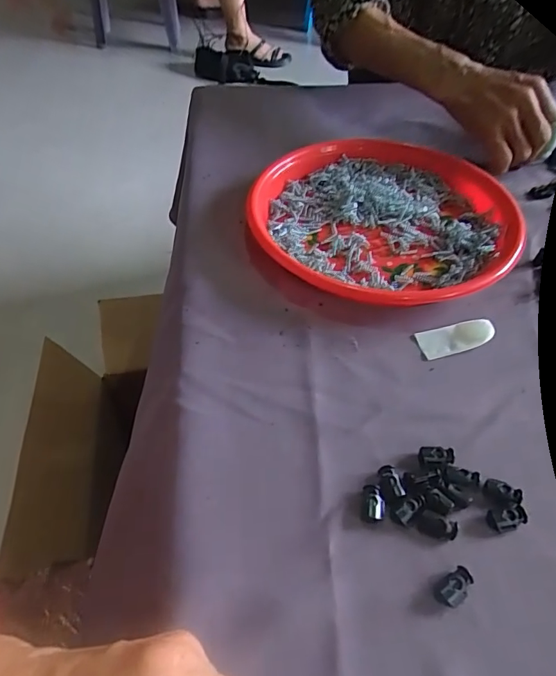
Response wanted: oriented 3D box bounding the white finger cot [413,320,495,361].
[{"bbox_3d":[0.132,-0.002,0.360,0.054,0.012,0.023,-10,50,-10],"label":"white finger cot"}]

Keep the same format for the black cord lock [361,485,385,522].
[{"bbox_3d":[0.056,0.096,0.282,0.013,0.006,0.020,8,49,5],"label":"black cord lock"}]

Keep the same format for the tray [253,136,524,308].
[{"bbox_3d":[0.091,-0.114,0.443,0.226,0.034,0.217,0,49,-2],"label":"tray"}]

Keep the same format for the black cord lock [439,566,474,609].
[{"bbox_3d":[0.094,0.130,0.253,0.012,0.006,0.022,38,58,27],"label":"black cord lock"}]

